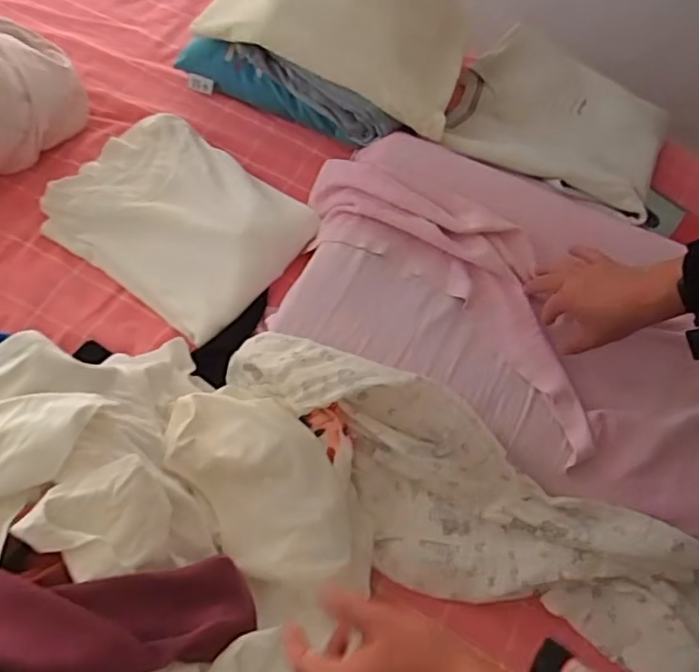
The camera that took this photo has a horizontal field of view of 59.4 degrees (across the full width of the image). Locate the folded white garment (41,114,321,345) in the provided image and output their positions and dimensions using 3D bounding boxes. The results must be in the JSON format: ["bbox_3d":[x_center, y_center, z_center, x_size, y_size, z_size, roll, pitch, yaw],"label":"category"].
[{"bbox_3d":[-0.232,-0.164,0.844,0.324,0.052,0.250,36,67,11],"label":"folded white garment"}]

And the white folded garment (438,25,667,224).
[{"bbox_3d":[0.319,-0.330,0.922,0.313,0.089,0.360,26,65,6],"label":"white folded garment"}]

